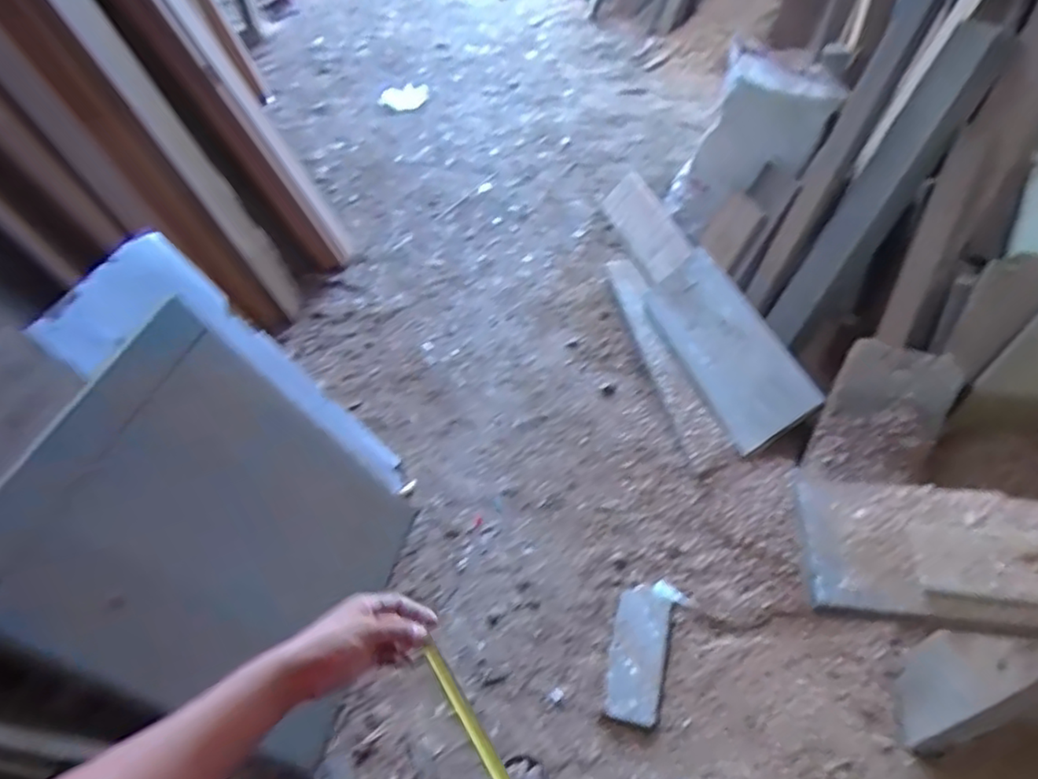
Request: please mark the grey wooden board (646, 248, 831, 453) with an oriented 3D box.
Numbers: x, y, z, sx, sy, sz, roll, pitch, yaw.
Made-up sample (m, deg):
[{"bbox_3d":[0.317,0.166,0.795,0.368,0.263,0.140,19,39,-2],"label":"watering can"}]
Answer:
[{"bbox_3d":[0.579,-0.133,1.792,0.245,0.033,0.632,-41,49,23],"label":"grey wooden board"}]

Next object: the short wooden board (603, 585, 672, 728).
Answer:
[{"bbox_3d":[0.271,0.600,1.437,0.117,0.020,0.300,10,51,14],"label":"short wooden board"}]

